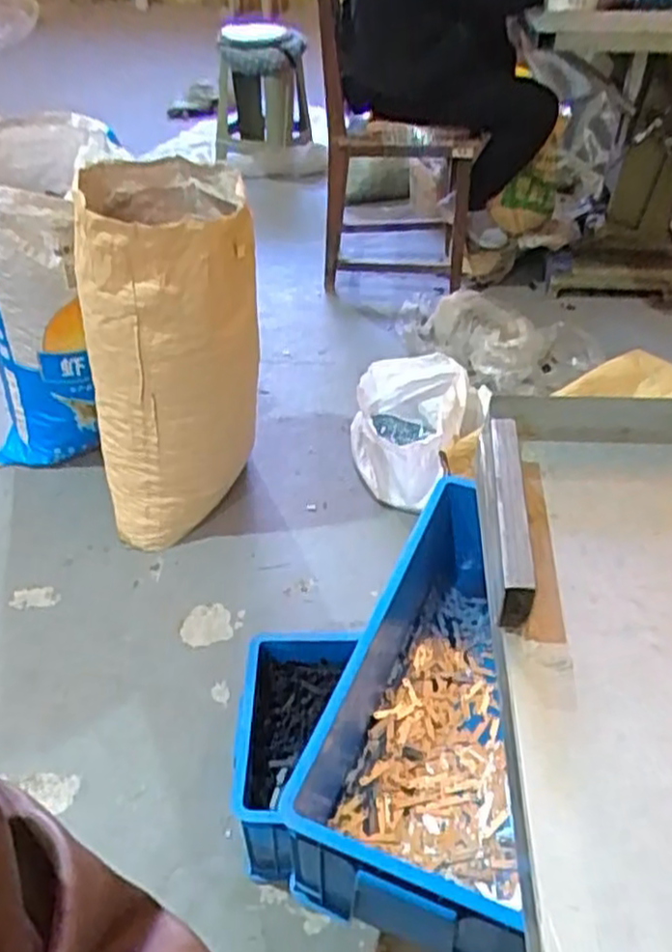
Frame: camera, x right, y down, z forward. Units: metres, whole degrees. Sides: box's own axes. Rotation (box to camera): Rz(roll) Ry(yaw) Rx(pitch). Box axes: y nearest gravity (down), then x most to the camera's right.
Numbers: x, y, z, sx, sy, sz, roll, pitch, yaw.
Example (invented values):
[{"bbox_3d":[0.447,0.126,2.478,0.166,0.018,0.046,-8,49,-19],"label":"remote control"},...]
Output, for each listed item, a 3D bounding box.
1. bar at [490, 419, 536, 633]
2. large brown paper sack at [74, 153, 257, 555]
[{"bbox_3d":[0.119,0.027,0.527,0.020,0.045,0.170,3,41,5],"label":"bar"},{"bbox_3d":[-0.323,-0.242,1.565,0.335,0.696,0.374,-5,41,-4],"label":"large brown paper sack"}]

